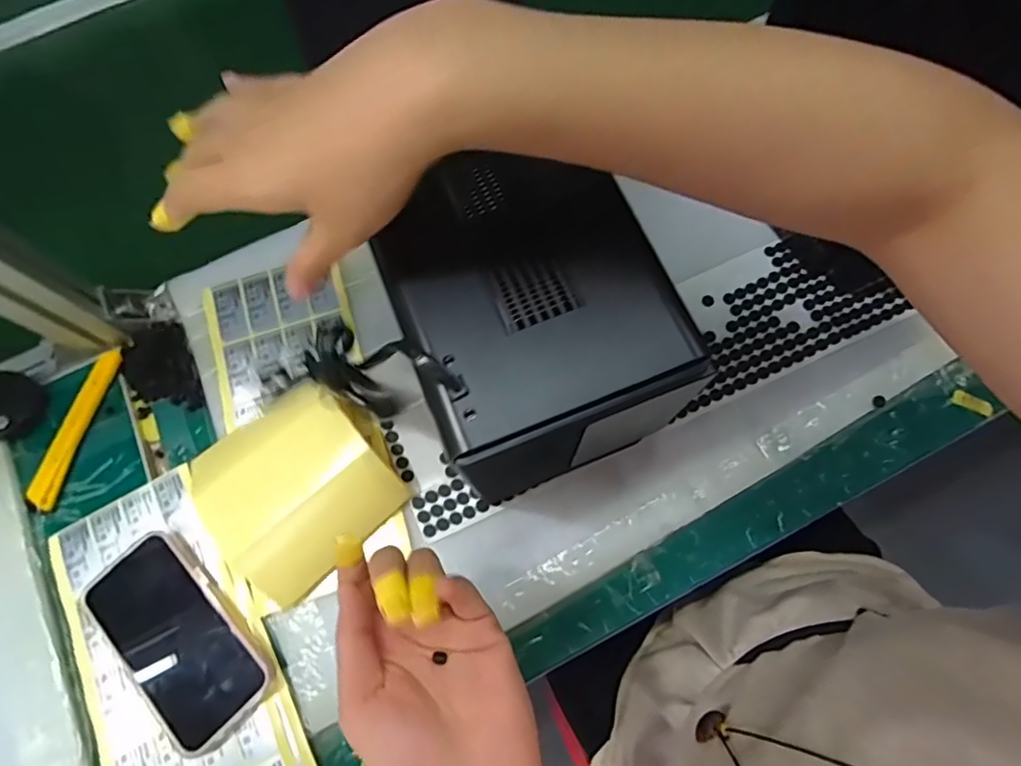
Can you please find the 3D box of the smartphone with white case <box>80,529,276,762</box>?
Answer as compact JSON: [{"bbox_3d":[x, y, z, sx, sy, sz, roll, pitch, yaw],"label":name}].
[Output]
[{"bbox_3d":[-0.240,0.182,0.396,0.077,0.012,0.152,-43,73,-11],"label":"smartphone with white case"}]

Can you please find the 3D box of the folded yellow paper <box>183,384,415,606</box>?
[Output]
[{"bbox_3d":[-0.156,0.076,0.415,0.131,0.027,0.126,-39,74,-11],"label":"folded yellow paper"}]

